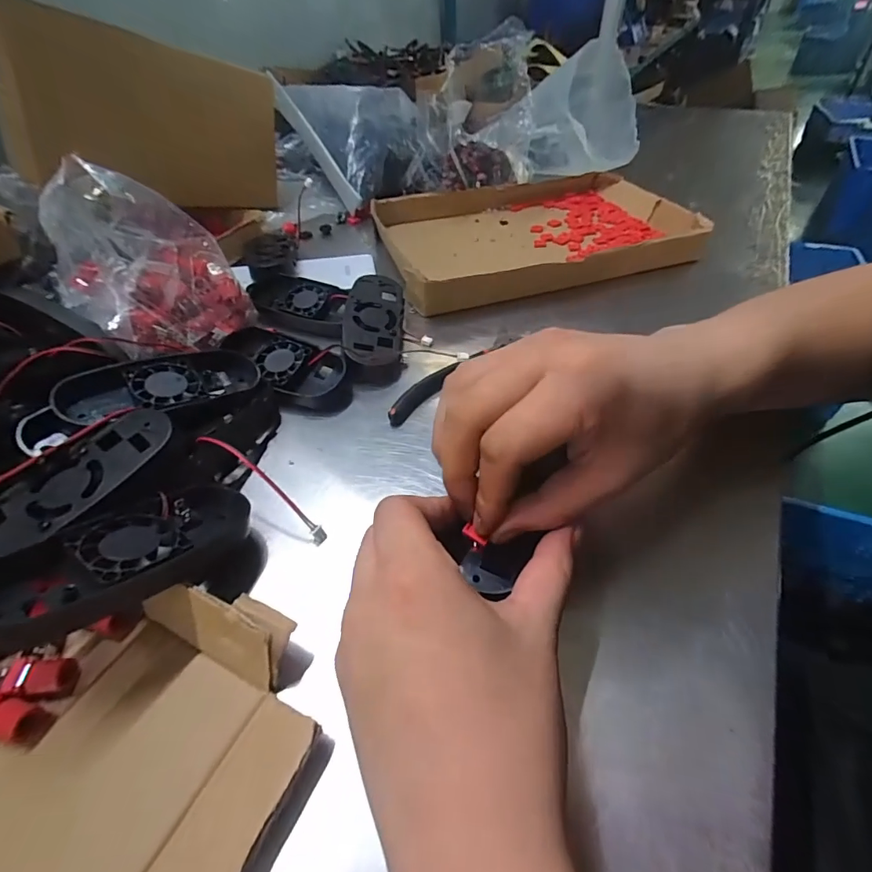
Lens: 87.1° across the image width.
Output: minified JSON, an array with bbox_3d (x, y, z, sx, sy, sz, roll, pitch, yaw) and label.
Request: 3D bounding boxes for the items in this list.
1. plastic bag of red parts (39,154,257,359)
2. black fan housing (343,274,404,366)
[{"bbox_3d":[-0.215,-0.132,0.349,0.098,0.116,0.122,33,56,30],"label":"plastic bag of red parts"},{"bbox_3d":[-0.051,-0.098,0.386,0.046,0.020,0.105,1,47,-3],"label":"black fan housing"}]

